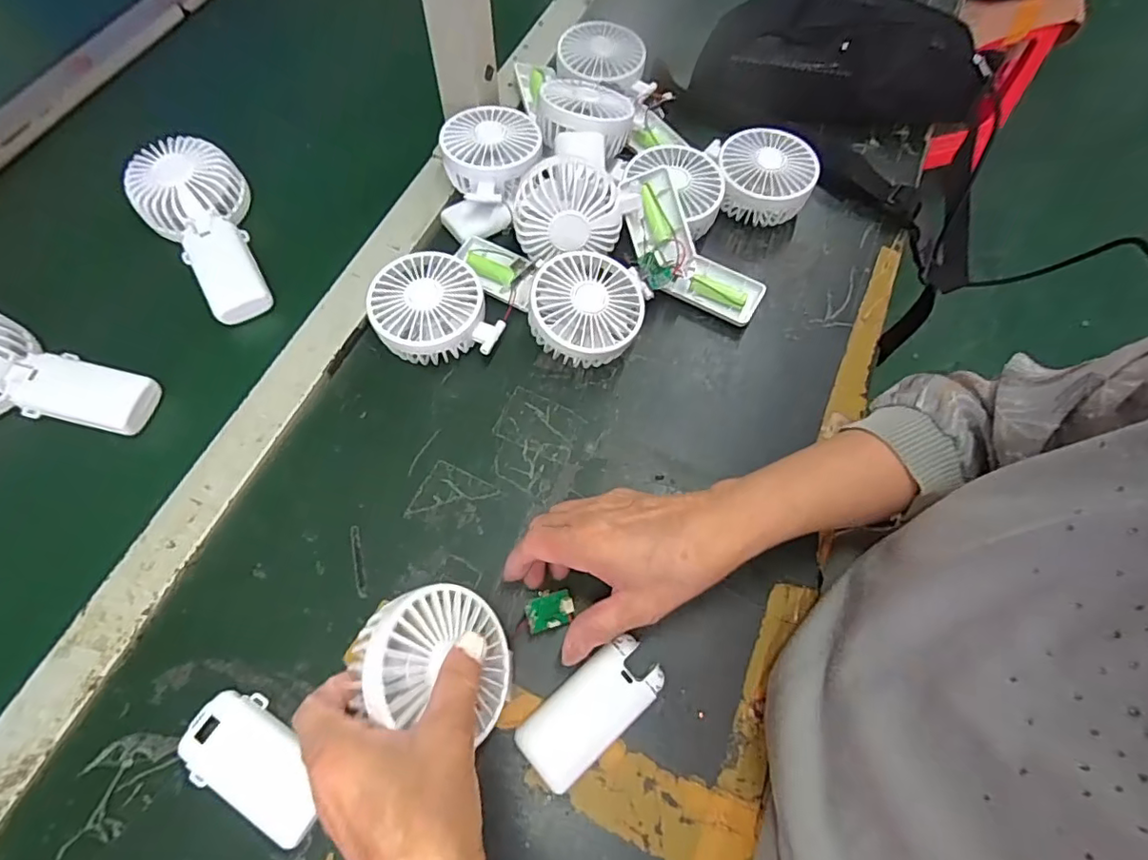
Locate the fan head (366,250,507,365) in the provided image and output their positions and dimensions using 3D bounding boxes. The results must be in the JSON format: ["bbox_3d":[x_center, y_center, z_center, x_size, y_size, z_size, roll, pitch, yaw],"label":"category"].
[{"bbox_3d":[-0.111,-0.096,0.449,0.094,0.041,0.086,0,66,-1],"label":"fan head"}]

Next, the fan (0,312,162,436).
[{"bbox_3d":[-0.402,-0.042,0.409,0.177,0.037,0.087,11,67,4],"label":"fan"}]

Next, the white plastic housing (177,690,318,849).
[{"bbox_3d":[-0.188,0.197,0.334,0.091,0.013,0.049,26,68,10],"label":"white plastic housing"}]

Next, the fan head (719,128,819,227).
[{"bbox_3d":[0.173,-0.233,0.513,0.079,0.045,0.081,0,66,-1],"label":"fan head"}]

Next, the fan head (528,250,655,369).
[{"bbox_3d":[0.011,-0.091,0.446,0.085,0.053,0.090,12,67,4],"label":"fan head"}]

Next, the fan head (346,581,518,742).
[{"bbox_3d":[-0.076,0.126,0.316,0.093,0.037,0.071,27,53,-34],"label":"fan head"}]

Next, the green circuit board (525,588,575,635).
[{"bbox_3d":[-0.015,0.115,0.362,0.030,0.005,0.023,-12,77,-11],"label":"green circuit board"}]

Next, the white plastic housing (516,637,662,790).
[{"bbox_3d":[0.011,0.171,0.344,0.091,0.018,0.043,-39,73,-16],"label":"white plastic housing"}]

